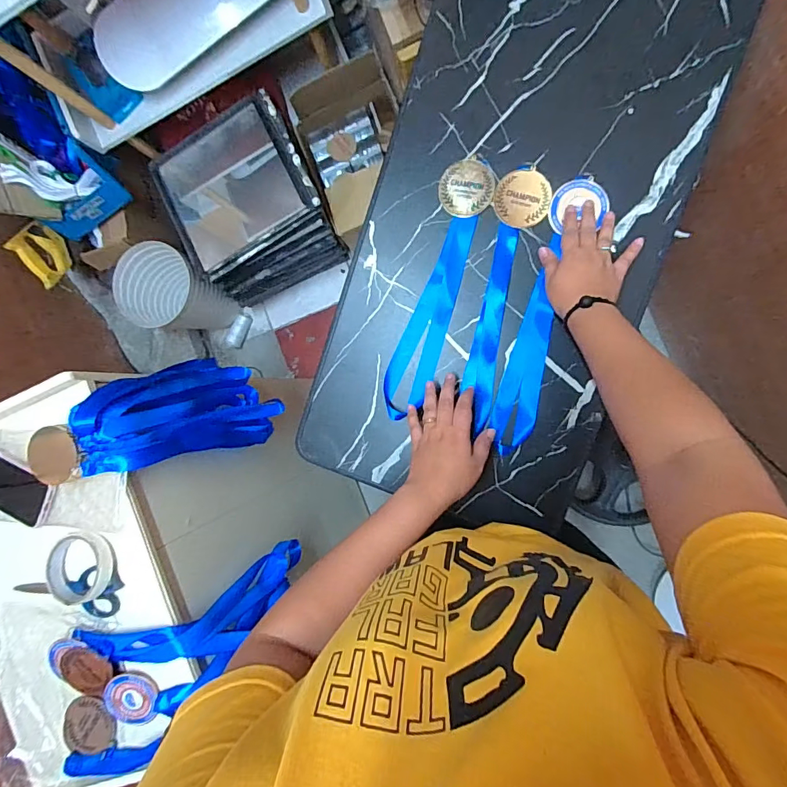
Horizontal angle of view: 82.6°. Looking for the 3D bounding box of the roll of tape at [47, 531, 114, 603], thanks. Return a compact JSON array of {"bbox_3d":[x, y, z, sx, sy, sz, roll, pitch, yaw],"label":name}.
[{"bbox_3d":[-0.395,0.218,0.563,0.080,0.017,0.080,-3,76,12],"label":"roll of tape"}]

